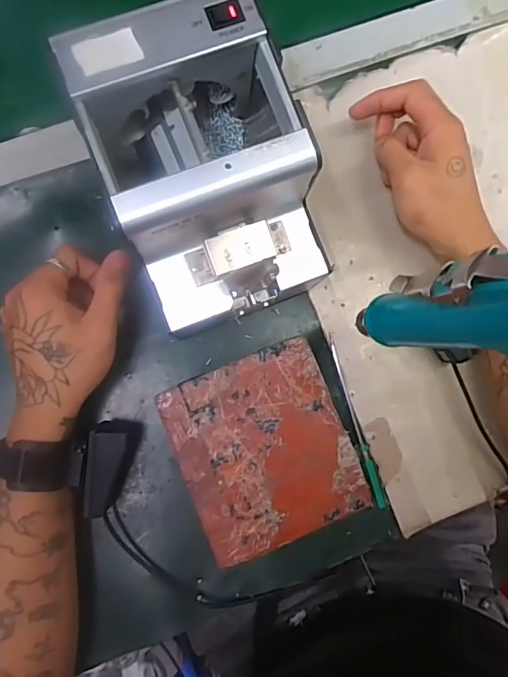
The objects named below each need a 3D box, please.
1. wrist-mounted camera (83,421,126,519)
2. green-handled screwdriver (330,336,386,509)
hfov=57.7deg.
[{"bbox_3d":[-0.115,0.102,0.361,0.026,0.033,0.072,6,85,-1],"label":"wrist-mounted camera"},{"bbox_3d":[0.089,0.071,0.397,0.009,0.010,0.148,-16,86,-3],"label":"green-handled screwdriver"}]

